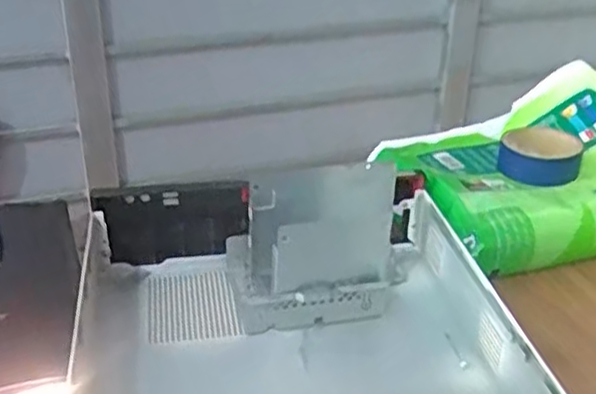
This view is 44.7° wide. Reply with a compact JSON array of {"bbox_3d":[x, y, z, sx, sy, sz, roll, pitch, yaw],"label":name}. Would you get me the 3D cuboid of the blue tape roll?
[{"bbox_3d":[0.268,-0.051,0.804,0.085,0.031,0.084,11,31,16],"label":"blue tape roll"}]

